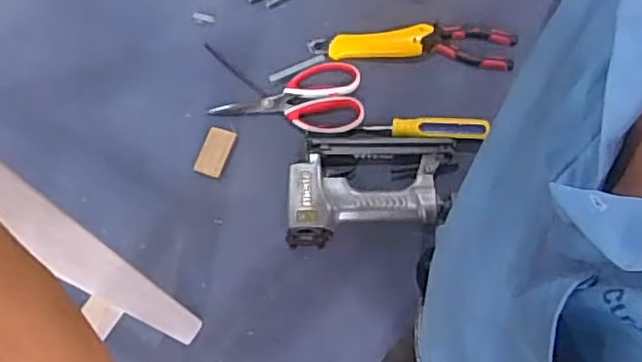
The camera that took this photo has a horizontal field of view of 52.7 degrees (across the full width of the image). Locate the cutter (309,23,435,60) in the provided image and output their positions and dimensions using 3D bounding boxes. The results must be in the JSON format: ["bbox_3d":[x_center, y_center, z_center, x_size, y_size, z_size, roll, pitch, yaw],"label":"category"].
[{"bbox_3d":[0.064,-0.177,0.825,0.150,0.020,0.034,-2,68,2],"label":"cutter"}]

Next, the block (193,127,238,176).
[{"bbox_3d":[-0.129,-0.037,0.793,0.036,0.004,0.061,17,70,10],"label":"block"}]

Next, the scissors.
[{"bbox_3d":[-0.039,-0.110,0.812,0.184,0.008,0.099,5,68,5],"label":"scissors"}]

